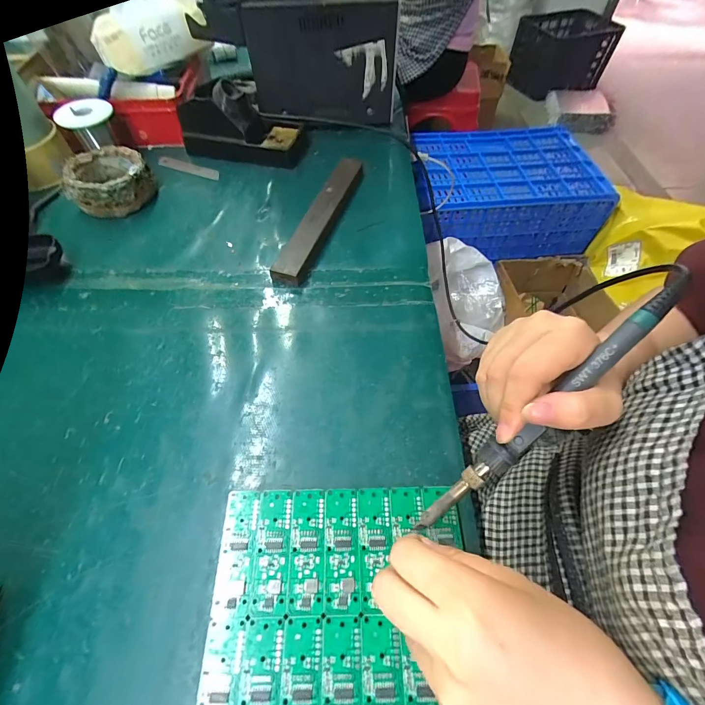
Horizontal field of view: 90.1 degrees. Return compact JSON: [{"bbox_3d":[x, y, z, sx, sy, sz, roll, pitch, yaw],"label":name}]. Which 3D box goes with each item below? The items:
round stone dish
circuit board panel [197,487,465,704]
[{"bbox_3d":[-0.286,-0.202,0.415,0.089,0.042,0.085,-29,62,-17],"label":"round stone dish"},{"bbox_3d":[-0.008,0.151,0.201,0.145,0.004,0.137,-1,58,-1],"label":"circuit board panel"}]

